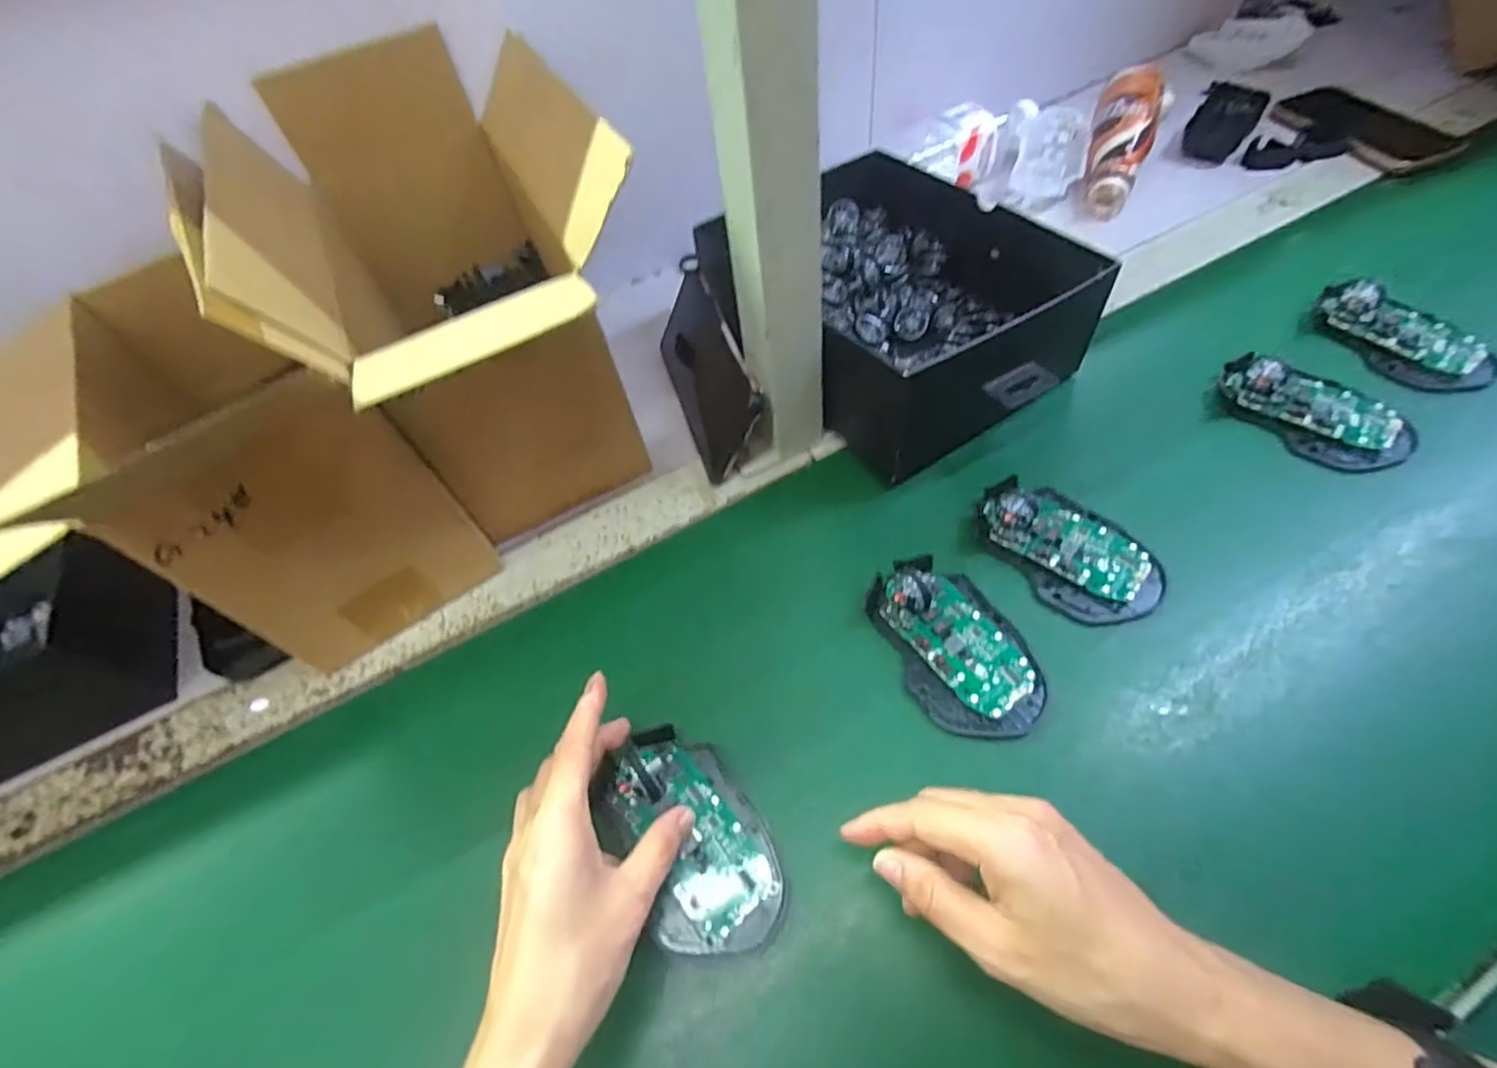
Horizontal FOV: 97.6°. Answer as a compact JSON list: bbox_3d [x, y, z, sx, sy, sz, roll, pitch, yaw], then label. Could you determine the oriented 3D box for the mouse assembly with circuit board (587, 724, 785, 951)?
[{"bbox_3d":[-0.030,0.154,0.334,0.069,0.030,0.113,-32,72,-14],"label":"mouse assembly with circuit board"}]

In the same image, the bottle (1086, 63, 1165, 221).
[{"bbox_3d":[0.366,-0.391,0.649,0.055,0.052,0.194,21,68,7],"label":"bottle"}]

